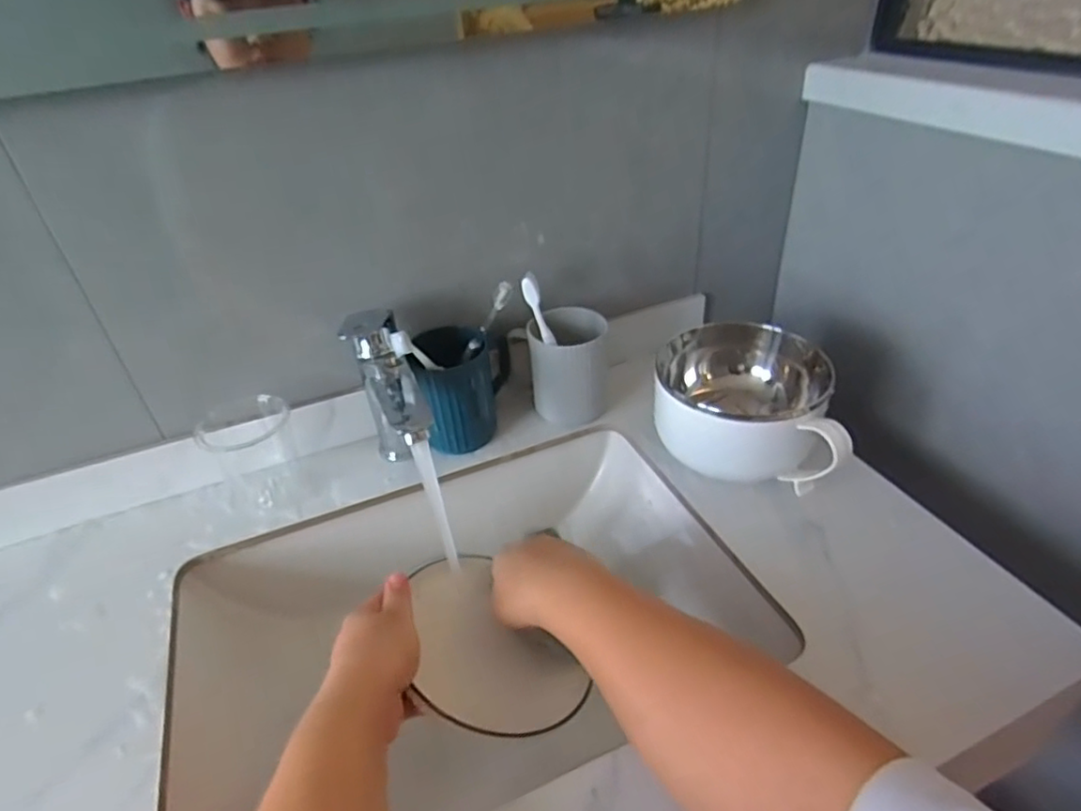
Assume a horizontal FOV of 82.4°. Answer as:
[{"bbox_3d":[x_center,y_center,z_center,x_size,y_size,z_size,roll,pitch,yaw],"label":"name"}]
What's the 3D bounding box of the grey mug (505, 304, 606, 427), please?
[{"bbox_3d":[0.021,-0.044,0.658,0.098,0.103,0.075,-4,37,0],"label":"grey mug"}]

